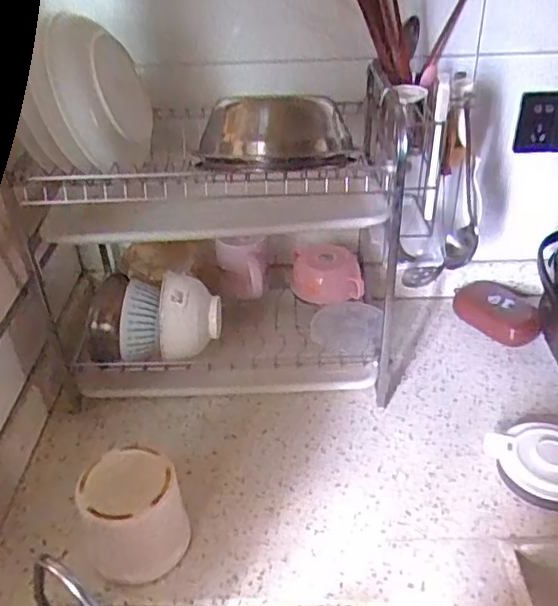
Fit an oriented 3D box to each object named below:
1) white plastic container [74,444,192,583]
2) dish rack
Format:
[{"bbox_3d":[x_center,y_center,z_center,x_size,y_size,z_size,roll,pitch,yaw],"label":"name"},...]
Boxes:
[{"bbox_3d":[-0.154,0.224,0.663,0.103,0.099,0.098,-2,37,2],"label":"white plastic container"},{"bbox_3d":[-0.101,-0.070,0.855,0.488,0.349,0.263,-1,37,3],"label":"dish rack"}]

